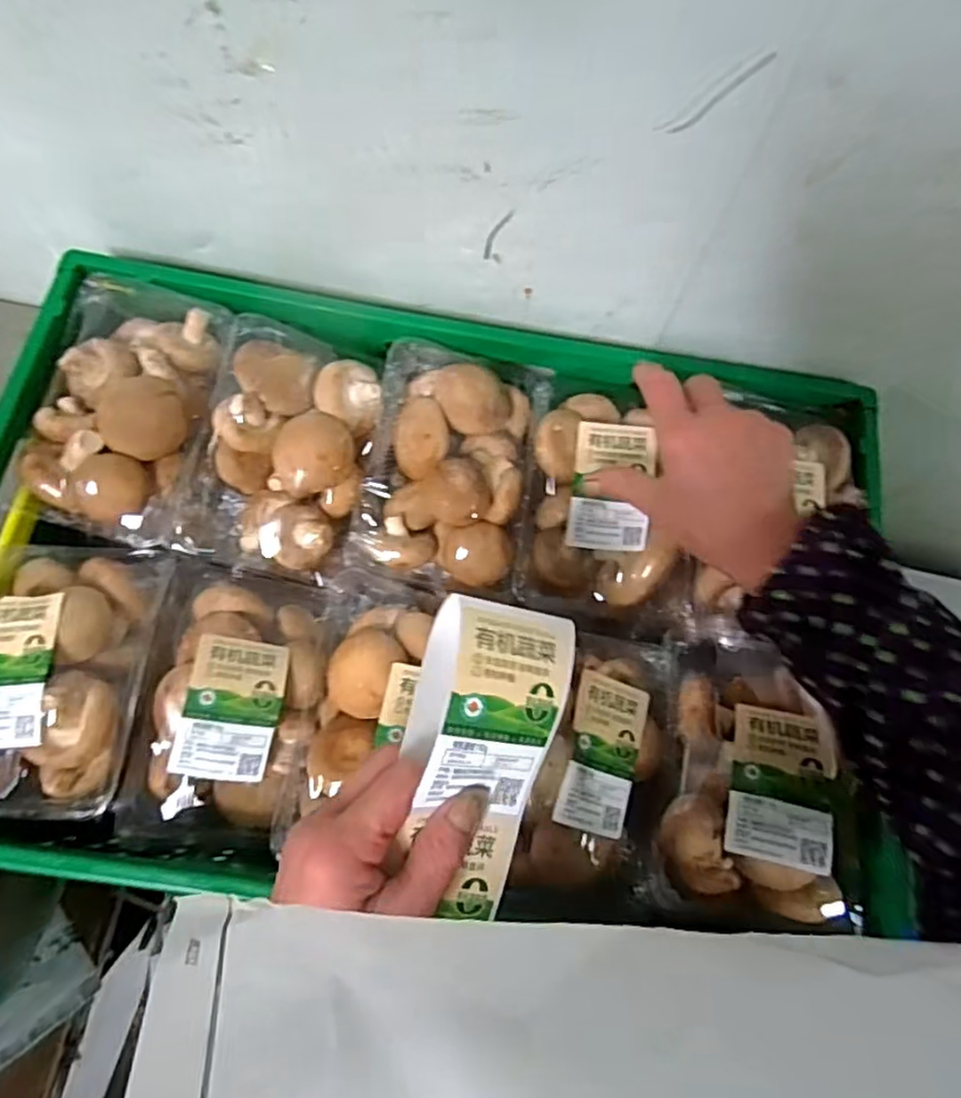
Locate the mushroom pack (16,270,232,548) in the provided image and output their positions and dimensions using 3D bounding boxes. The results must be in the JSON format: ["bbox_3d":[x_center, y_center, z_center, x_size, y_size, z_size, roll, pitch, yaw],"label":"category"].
[{"bbox_3d":[-0.245,-0.106,0.473,0.113,0.046,0.193,9,73,1],"label":"mushroom pack"}]

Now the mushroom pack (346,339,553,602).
[{"bbox_3d":[-0.019,-0.062,0.492,0.117,0.065,0.181,8,73,1],"label":"mushroom pack"}]

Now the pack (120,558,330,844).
[{"bbox_3d":[-0.160,0.093,0.436,0.107,0.055,0.170,4,73,0],"label":"pack"}]

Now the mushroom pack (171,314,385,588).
[{"bbox_3d":[-0.136,-0.070,0.476,0.118,0.066,0.165,12,73,2],"label":"mushroom pack"}]

